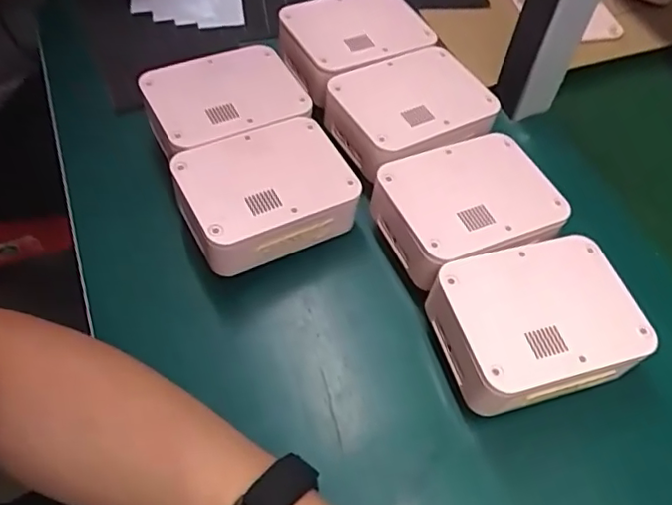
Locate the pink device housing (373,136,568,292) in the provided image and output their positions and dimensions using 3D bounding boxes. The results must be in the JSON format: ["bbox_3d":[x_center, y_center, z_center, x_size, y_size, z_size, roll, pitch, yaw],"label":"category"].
[{"bbox_3d":[0.102,-0.036,0.458,0.127,0.039,0.102,-19,59,-14],"label":"pink device housing"}]

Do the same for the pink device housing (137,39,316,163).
[{"bbox_3d":[-0.098,-0.124,0.534,0.131,0.064,0.106,-20,59,-15],"label":"pink device housing"}]

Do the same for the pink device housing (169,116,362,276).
[{"bbox_3d":[-0.056,-0.045,0.479,0.131,0.061,0.098,-24,61,-17],"label":"pink device housing"}]

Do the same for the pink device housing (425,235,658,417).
[{"bbox_3d":[0.138,0.052,0.415,0.129,0.057,0.102,-13,58,-11],"label":"pink device housing"}]

